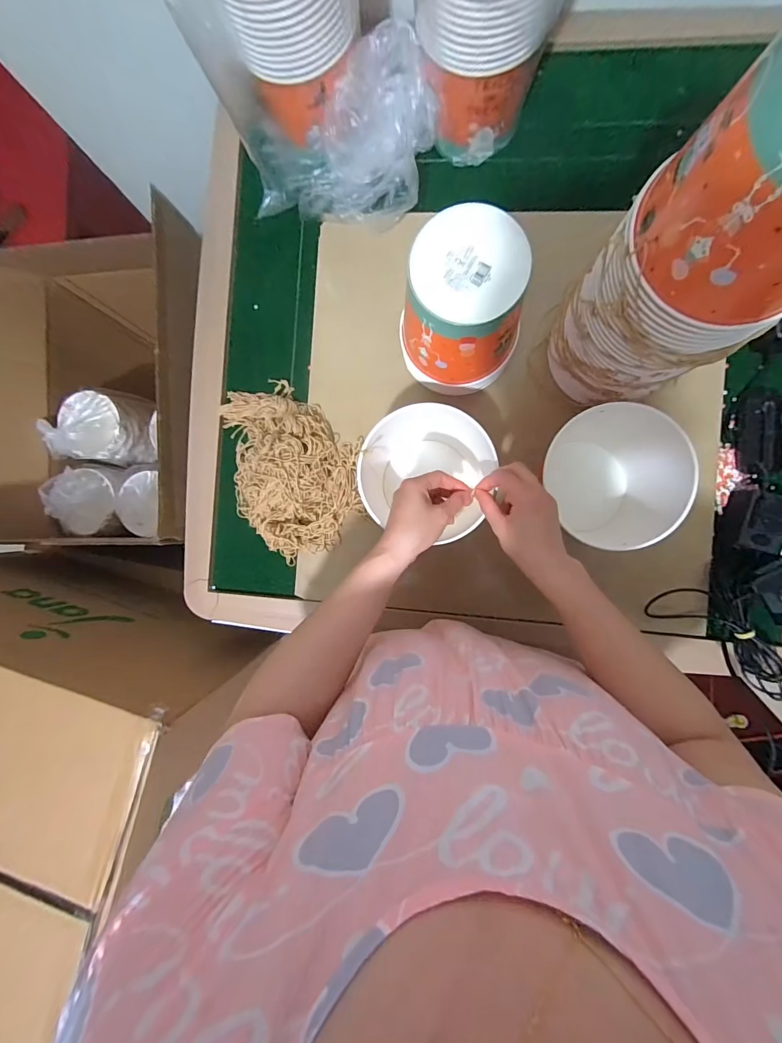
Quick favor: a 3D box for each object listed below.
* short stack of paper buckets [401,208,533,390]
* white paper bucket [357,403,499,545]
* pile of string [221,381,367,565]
[{"bbox_3d":[0.093,-0.262,0.508,0.148,0.176,0.150,6,90,5],"label":"short stack of paper buckets"},{"bbox_3d":[0.043,-0.066,0.525,0.156,0.130,0.152,0,90,5],"label":"white paper bucket"},{"bbox_3d":[-0.154,-0.085,0.597,0.189,0.053,0.271,-18,88,5],"label":"pile of string"}]

